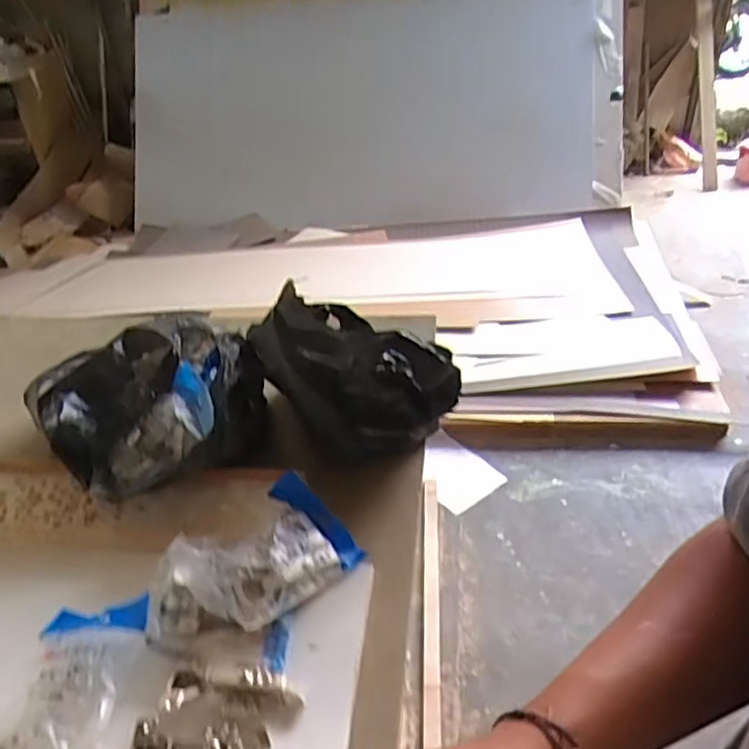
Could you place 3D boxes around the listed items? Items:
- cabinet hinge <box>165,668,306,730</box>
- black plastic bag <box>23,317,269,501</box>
[{"bbox_3d":[-0.129,0.287,0.579,0.124,0.029,0.045,1,37,7],"label":"cabinet hinge"},{"bbox_3d":[-0.303,0.046,0.827,0.308,0.128,0.230,1,39,7],"label":"black plastic bag"}]

